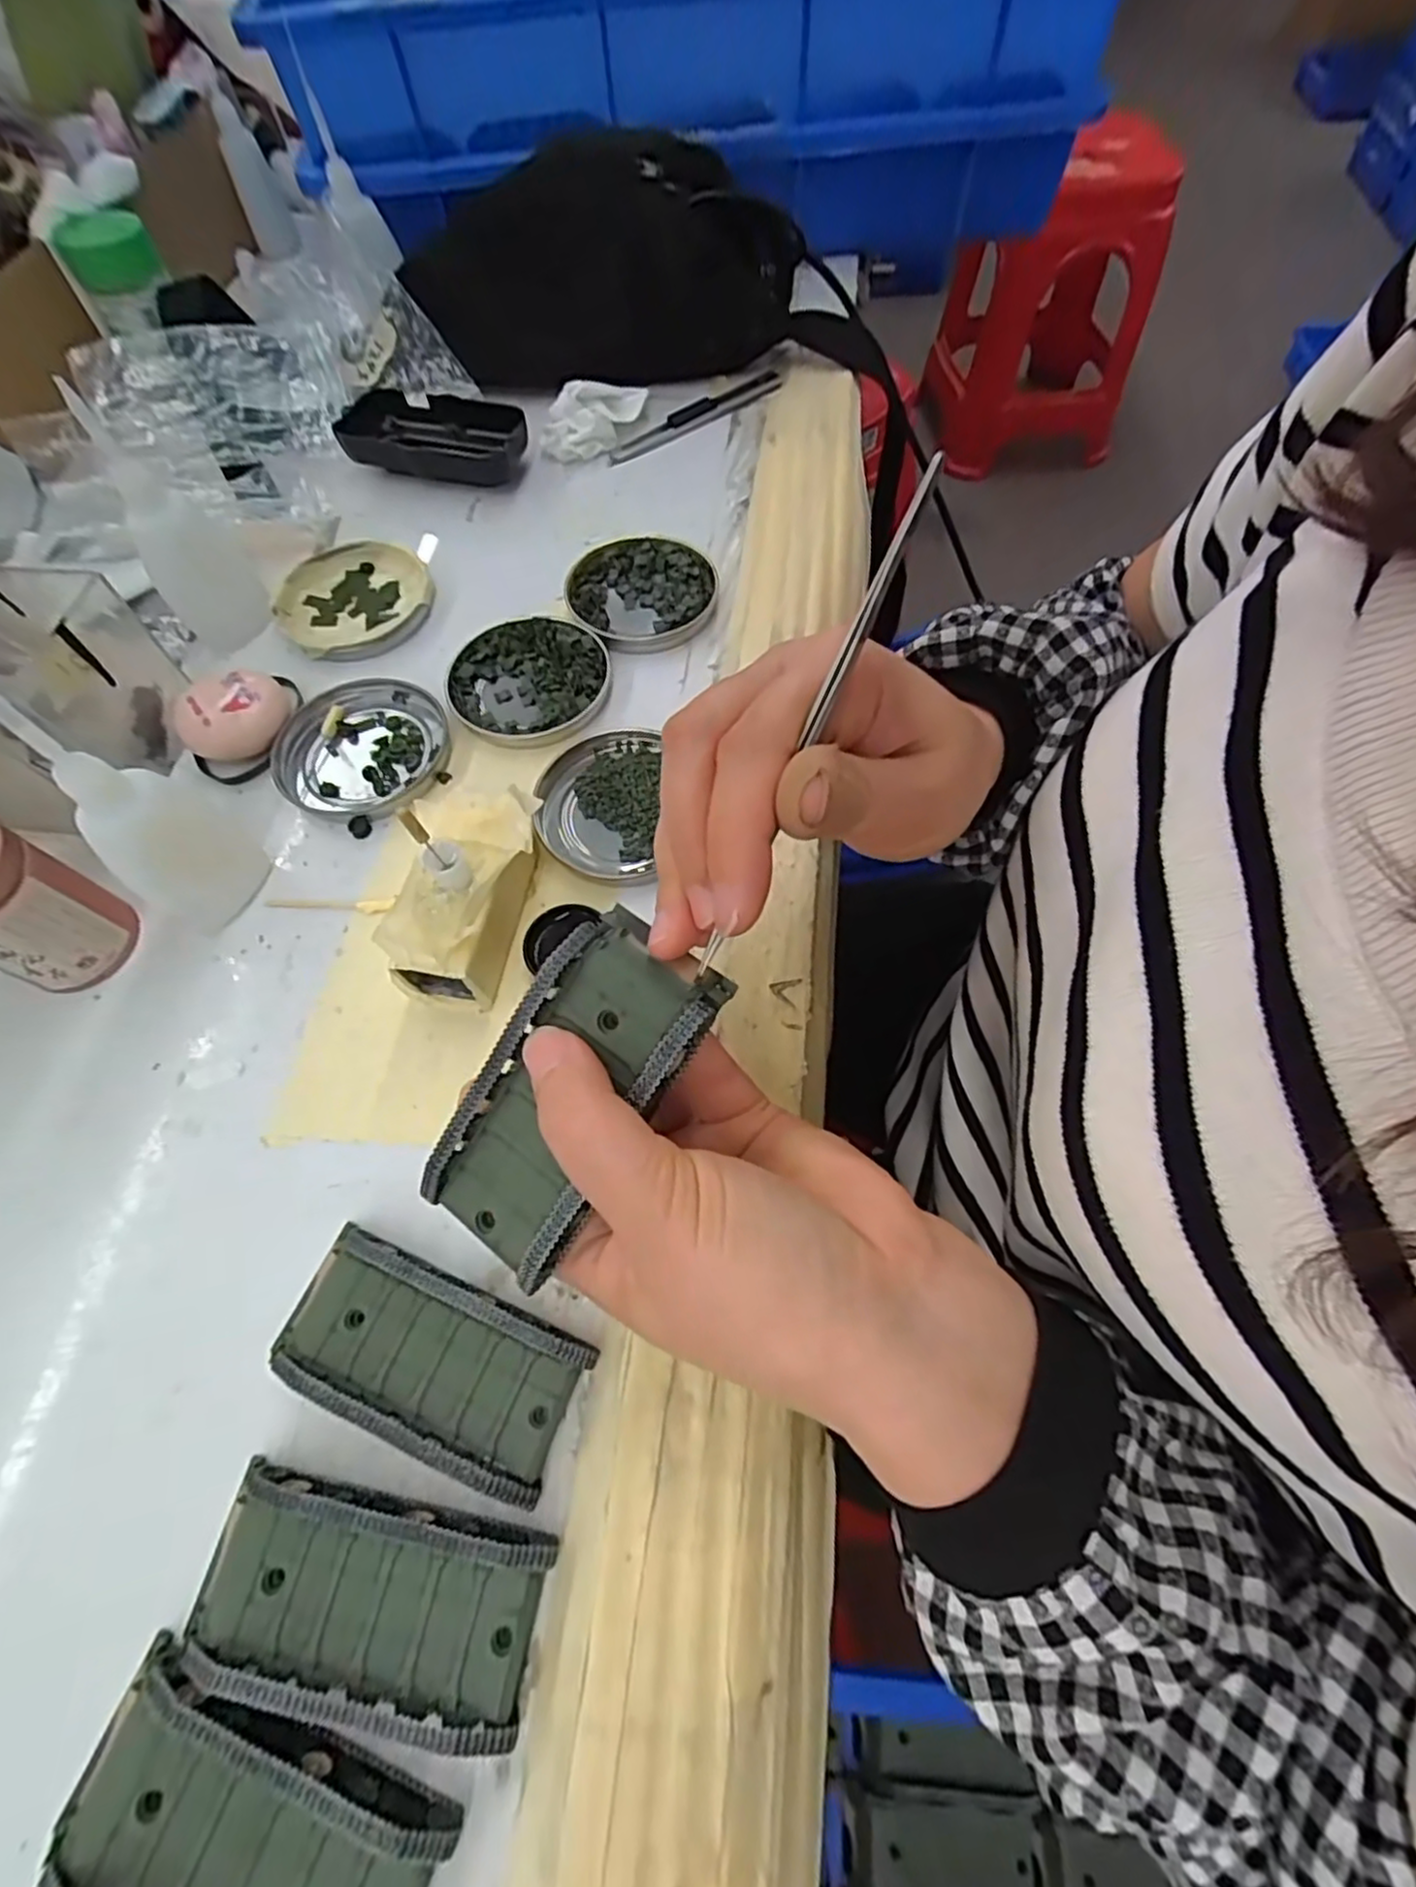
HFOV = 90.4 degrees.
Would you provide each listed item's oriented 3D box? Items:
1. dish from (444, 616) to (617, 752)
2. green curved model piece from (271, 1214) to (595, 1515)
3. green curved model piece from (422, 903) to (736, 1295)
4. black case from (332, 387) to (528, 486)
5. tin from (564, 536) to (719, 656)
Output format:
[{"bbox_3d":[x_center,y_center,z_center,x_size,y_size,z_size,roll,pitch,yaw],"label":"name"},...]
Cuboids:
[{"bbox_3d":[-0.088,-0.131,0.347,0.077,0.009,0.078,-1,64,2],"label":"dish"},{"bbox_3d":[-0.088,0.127,0.220,0.096,0.016,0.045,21,66,12],"label":"green curved model piece"},{"bbox_3d":[-0.037,0.041,0.189,0.045,0.019,0.095,37,97,18],"label":"green curved model piece"},{"bbox_3d":[-0.165,-0.301,0.425,0.107,0.029,0.052,18,66,11],"label":"black case"},{"bbox_3d":[-0.035,-0.186,0.372,0.075,0.012,0.075,-1,64,2],"label":"tin"}]

